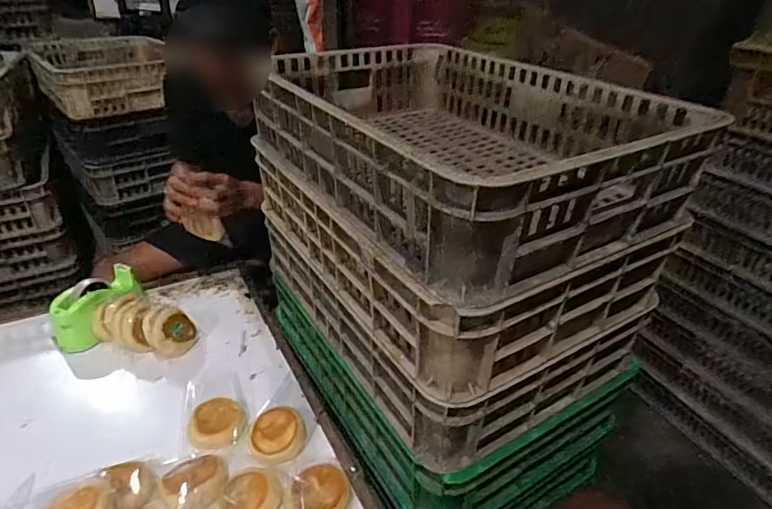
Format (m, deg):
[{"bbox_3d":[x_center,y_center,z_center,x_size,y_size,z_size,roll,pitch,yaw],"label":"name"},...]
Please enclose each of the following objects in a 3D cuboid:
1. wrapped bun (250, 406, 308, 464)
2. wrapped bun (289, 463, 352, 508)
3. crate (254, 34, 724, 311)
[{"bbox_3d":[-0.189,0.313,0.824,0.095,0.032,0.100,-4,33,-9],"label":"wrapped bun"},{"bbox_3d":[-0.099,0.370,0.732,0.092,0.035,0.098,1,33,-1],"label":"wrapped bun"},{"bbox_3d":[0.081,-0.183,0.711,0.407,0.145,0.603,-18,37,-28],"label":"crate"}]

